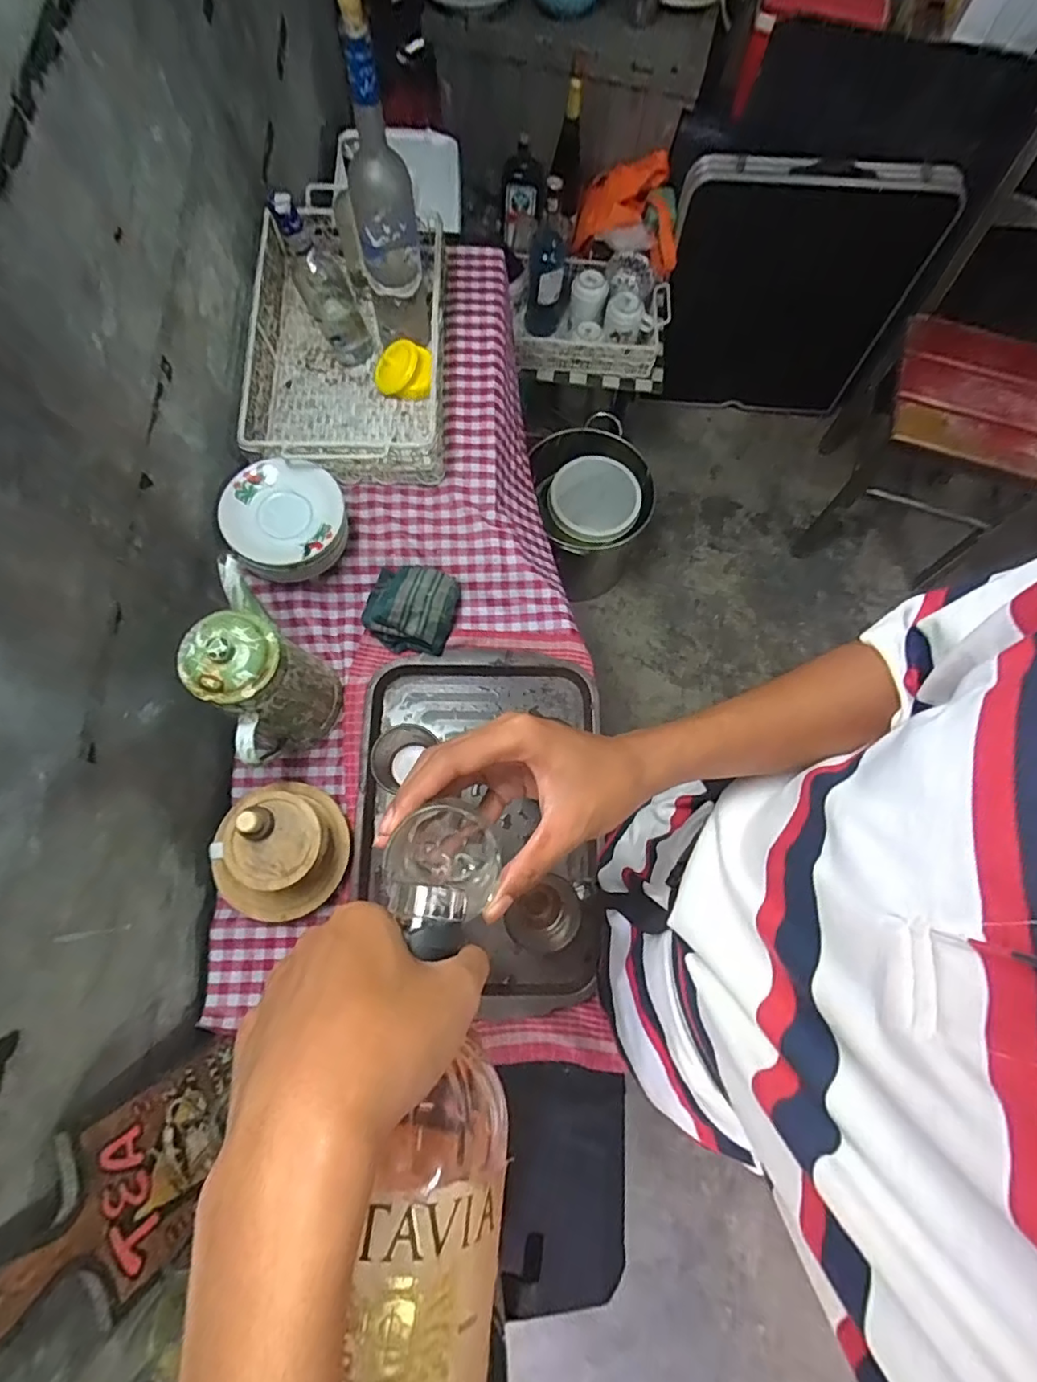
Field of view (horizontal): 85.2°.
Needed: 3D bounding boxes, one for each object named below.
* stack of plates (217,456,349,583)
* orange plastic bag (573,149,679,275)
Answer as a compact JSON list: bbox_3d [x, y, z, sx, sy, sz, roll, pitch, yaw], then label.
[{"bbox_3d":[-0.299,-0.216,0.732,0.149,0.073,0.145,-41,79,-12],"label":"stack of plates"},{"bbox_3d":[0.260,-1.100,1.280,0.235,0.112,0.204,11,74,1],"label":"orange plastic bag"}]

